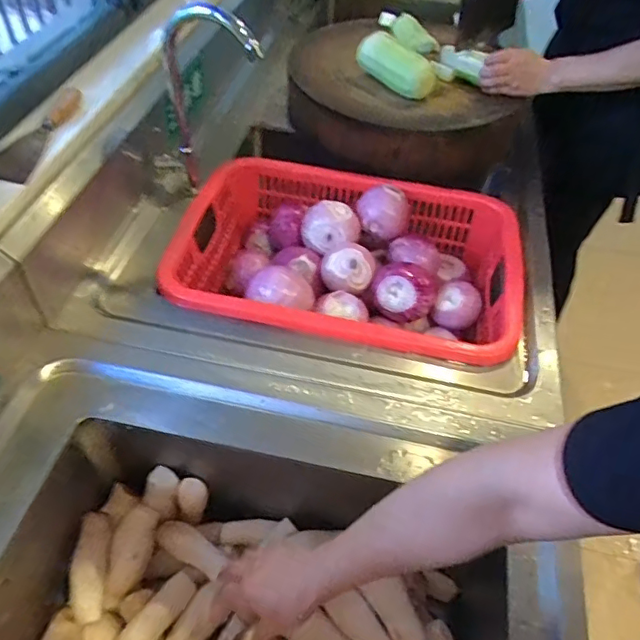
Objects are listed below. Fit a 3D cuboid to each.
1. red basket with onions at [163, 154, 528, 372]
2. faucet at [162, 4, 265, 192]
[{"bbox_3d":[0.051,-0.085,0.911,0.522,0.129,0.361,12,49,7],"label":"red basket with onions"},{"bbox_3d":[-0.154,-0.302,0.839,0.160,0.307,0.034,20,50,14],"label":"faucet"}]

